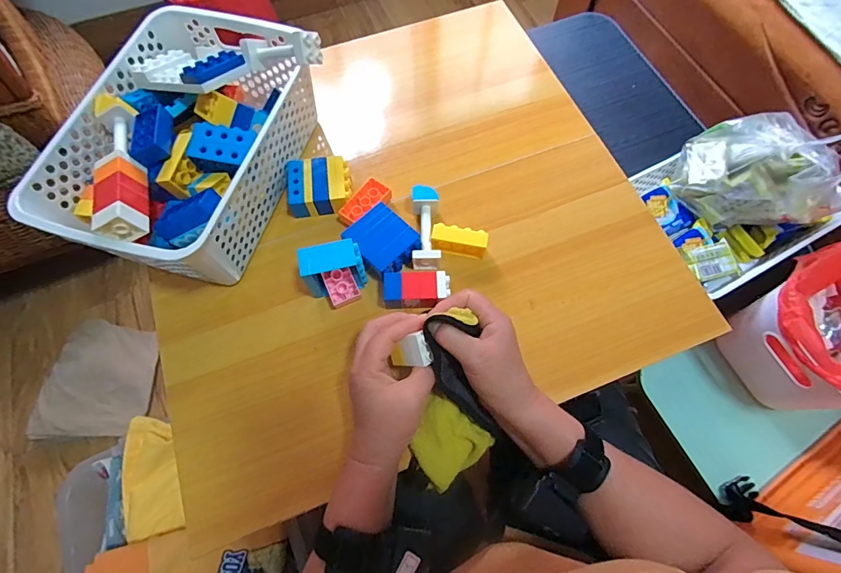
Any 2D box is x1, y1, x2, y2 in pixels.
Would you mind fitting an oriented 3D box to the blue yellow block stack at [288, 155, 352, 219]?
[{"bbox_3d":[-0.123,-0.122,0.510,0.071,0.032,0.069,-5,68,-2],"label":"blue yellow block stack"}]

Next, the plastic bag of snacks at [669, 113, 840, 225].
[{"bbox_3d":[0.461,-0.161,0.554,0.147,0.129,0.185,-28,71,-11],"label":"plastic bag of snacks"}]

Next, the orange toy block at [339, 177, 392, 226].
[{"bbox_3d":[-0.068,-0.100,0.507,0.036,0.020,0.066,40,73,14],"label":"orange toy block"}]

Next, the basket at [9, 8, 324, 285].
[{"bbox_3d":[-0.264,-0.167,0.477,0.223,0.110,0.315,20,69,8],"label":"basket"}]

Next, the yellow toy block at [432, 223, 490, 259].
[{"bbox_3d":[0.045,-0.053,0.477,0.062,0.026,0.023,9,68,3],"label":"yellow toy block"}]

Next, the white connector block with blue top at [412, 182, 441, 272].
[{"bbox_3d":[0.006,-0.073,0.495,0.032,0.033,0.103,-1,68,-1],"label":"white connector block with blue top"}]

